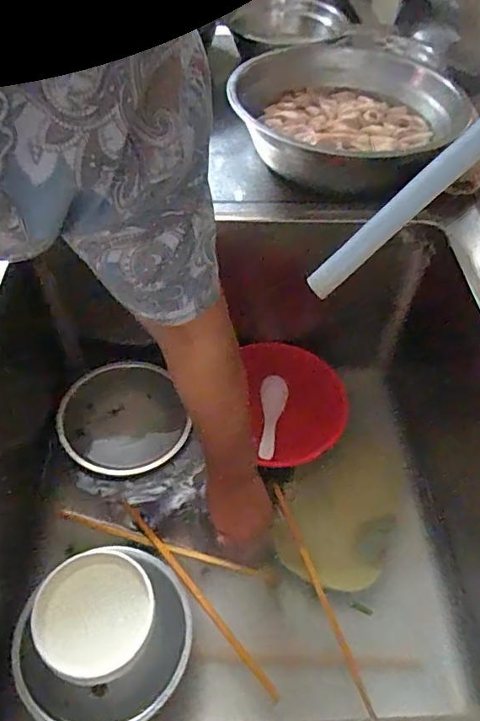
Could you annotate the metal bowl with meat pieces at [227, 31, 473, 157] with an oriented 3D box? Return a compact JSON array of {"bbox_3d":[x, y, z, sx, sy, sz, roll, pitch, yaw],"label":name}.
[{"bbox_3d":[0.119,-0.340,0.661,0.259,0.060,0.242,1,50,-2],"label":"metal bowl with meat pieces"}]

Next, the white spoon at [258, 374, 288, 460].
[{"bbox_3d":[0.042,0.072,0.678,0.035,0.013,0.124,6,50,2],"label":"white spoon"}]

